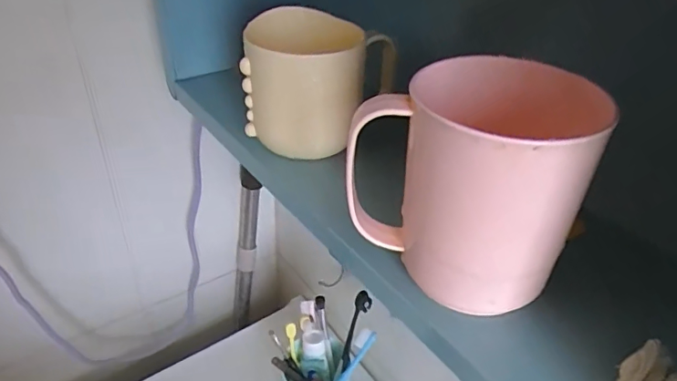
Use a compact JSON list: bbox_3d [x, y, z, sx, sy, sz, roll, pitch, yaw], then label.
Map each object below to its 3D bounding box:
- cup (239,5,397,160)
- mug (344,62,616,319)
[{"bbox_3d":[-0.014,-0.074,0.334,0.093,0.069,0.078,9,36,9],"label":"cup"},{"bbox_3d":[0.060,-0.004,0.230,0.093,0.097,0.077,27,42,29],"label":"mug"}]

